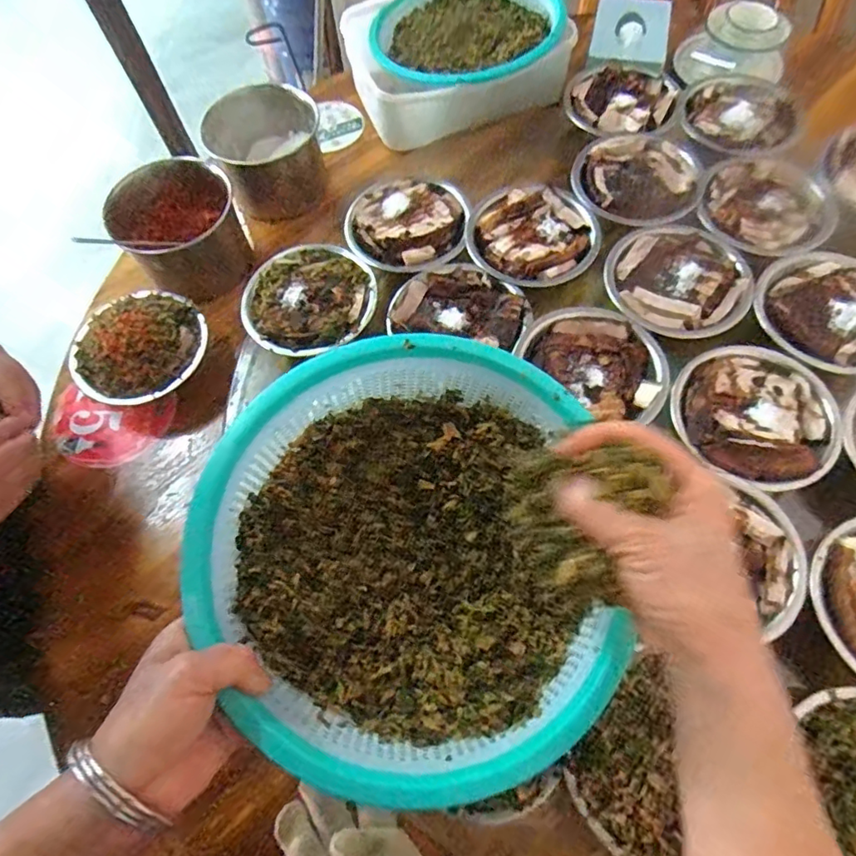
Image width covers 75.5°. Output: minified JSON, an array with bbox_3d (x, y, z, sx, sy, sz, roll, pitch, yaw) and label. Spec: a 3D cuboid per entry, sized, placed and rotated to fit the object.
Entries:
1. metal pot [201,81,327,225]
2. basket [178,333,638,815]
[{"bbox_3d":[-0.222,-0.389,0.780,0.149,0.110,0.120,-26,65,-9],"label":"metal pot"},{"bbox_3d":[-0.008,0.080,0.364,0.264,0.101,0.269,-8,63,-1],"label":"basket"}]

